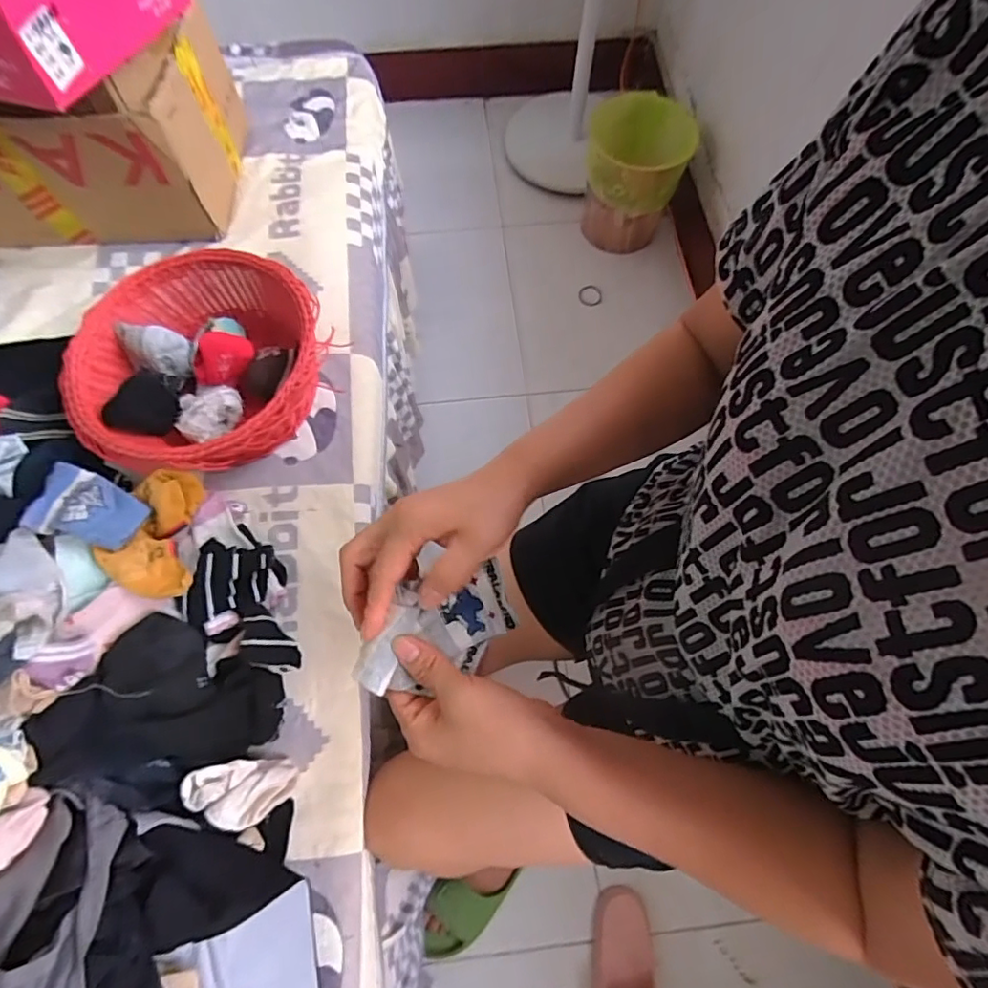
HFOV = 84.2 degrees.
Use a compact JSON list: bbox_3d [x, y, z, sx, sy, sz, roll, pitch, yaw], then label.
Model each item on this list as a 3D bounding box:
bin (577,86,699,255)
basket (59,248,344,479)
[{"bbox_3d":[0.325,-0.741,1.287,0.231,0.244,0.230,17,70,6],"label":"bin"},{"bbox_3d":[-0.341,-0.145,0.657,0.271,0.102,0.274,0,69,0],"label":"basket"}]

